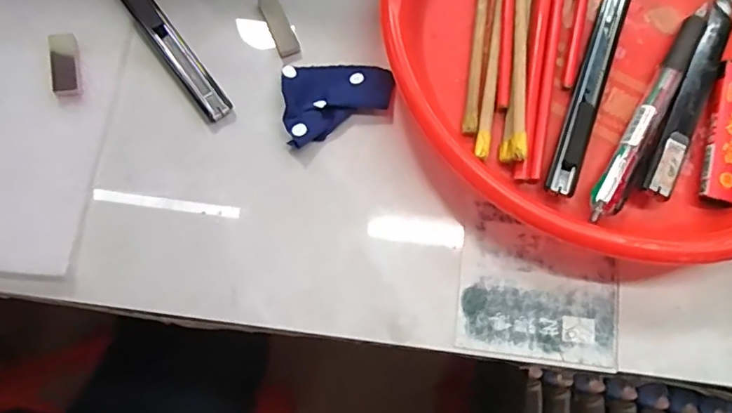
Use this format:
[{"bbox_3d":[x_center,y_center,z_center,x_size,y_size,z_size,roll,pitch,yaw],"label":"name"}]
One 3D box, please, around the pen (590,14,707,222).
[{"bbox_3d":[0.148,-0.047,0.283,0.015,0.011,0.126,30,78,6],"label":"pen"}]

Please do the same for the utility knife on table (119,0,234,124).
[{"bbox_3d":[-0.119,-0.102,0.303,0.017,0.017,0.133,-36,79,-9],"label":"utility knife on table"}]

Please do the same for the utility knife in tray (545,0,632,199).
[{"bbox_3d":[0.123,-0.070,0.290,0.015,0.007,0.137,21,77,4],"label":"utility knife in tray"}]

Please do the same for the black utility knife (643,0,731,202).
[{"bbox_3d":[0.175,-0.063,0.286,0.019,0.009,0.132,27,77,6],"label":"black utility knife"}]

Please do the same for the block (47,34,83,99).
[{"bbox_3d":[-0.164,-0.078,0.294,0.015,0.006,0.037,-14,77,-4],"label":"block"}]

